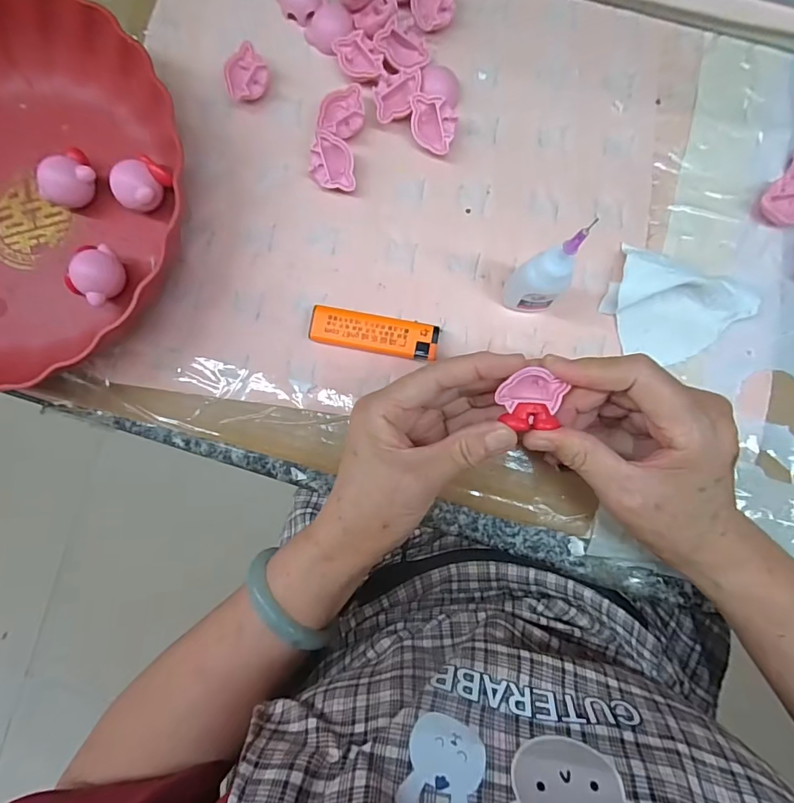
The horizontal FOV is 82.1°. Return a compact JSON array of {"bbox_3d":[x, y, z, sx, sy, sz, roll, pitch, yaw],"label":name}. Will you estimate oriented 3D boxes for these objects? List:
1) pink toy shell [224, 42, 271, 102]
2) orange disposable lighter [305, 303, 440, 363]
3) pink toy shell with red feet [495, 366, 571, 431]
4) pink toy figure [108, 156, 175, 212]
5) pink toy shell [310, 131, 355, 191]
[{"bbox_3d":[-0.099,-0.214,0.302,0.030,0.015,0.030,0,90,4],"label":"pink toy shell"},{"bbox_3d":[-0.014,-0.043,0.287,0.079,0.010,0.023,10,91,4],"label":"orange disposable lighter"},{"bbox_3d":[0.070,0.000,0.235,0.032,0.009,0.030,6,90,4],"label":"pink toy shell with red feet"},{"bbox_3d":[-0.160,-0.136,0.288,0.025,0.024,0.033,36,92,3],"label":"pink toy figure"},{"bbox_3d":[-0.041,-0.153,0.294,0.028,0.015,0.031,6,90,4],"label":"pink toy shell"}]

